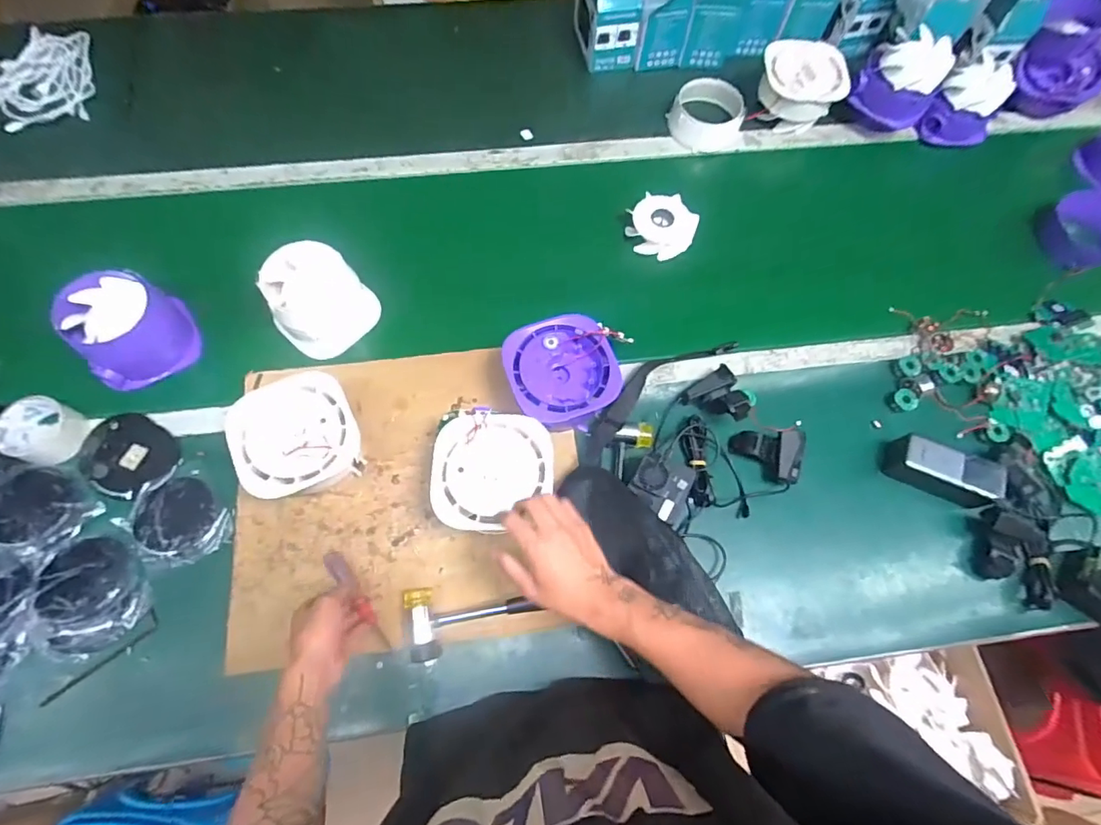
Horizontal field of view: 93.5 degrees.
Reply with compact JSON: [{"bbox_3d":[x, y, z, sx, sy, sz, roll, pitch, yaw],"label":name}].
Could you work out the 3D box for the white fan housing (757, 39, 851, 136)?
[{"bbox_3d":[0.441,-0.574,0.926,0.145,0.096,0.093,14,70,3],"label":"white fan housing"}]

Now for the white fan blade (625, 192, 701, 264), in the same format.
[{"bbox_3d":[0.186,-0.309,0.856,0.107,0.035,0.106,-11,70,-6],"label":"white fan blade"}]

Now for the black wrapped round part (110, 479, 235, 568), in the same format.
[{"bbox_3d":[-0.487,0.142,0.670,0.111,0.015,0.125,-42,76,-16],"label":"black wrapped round part"}]

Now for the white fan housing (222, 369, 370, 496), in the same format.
[{"bbox_3d":[-0.314,0.035,0.656,0.143,0.095,0.143,-32,80,-16],"label":"white fan housing"}]

